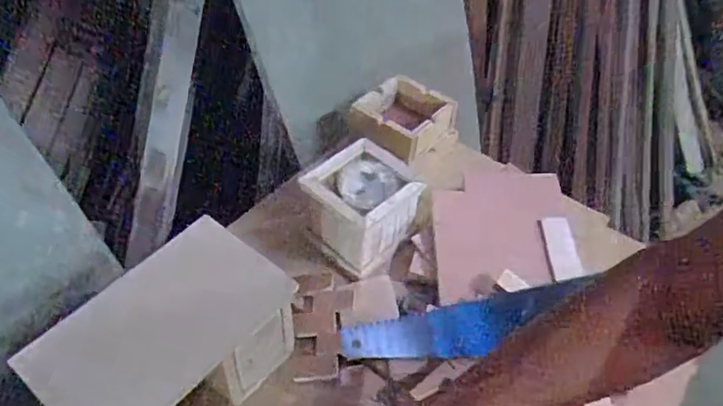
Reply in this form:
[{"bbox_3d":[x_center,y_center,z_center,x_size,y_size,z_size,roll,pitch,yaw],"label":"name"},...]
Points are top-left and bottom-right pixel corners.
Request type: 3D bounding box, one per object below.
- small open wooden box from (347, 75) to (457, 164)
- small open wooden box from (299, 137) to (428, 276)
[{"bbox_3d":[0.063,-0.119,0.865,0.138,0.066,0.126,23,50,19],"label":"small open wooden box"},{"bbox_3d":[0.000,0.007,0.740,0.123,0.099,0.119,-33,55,-28],"label":"small open wooden box"}]

